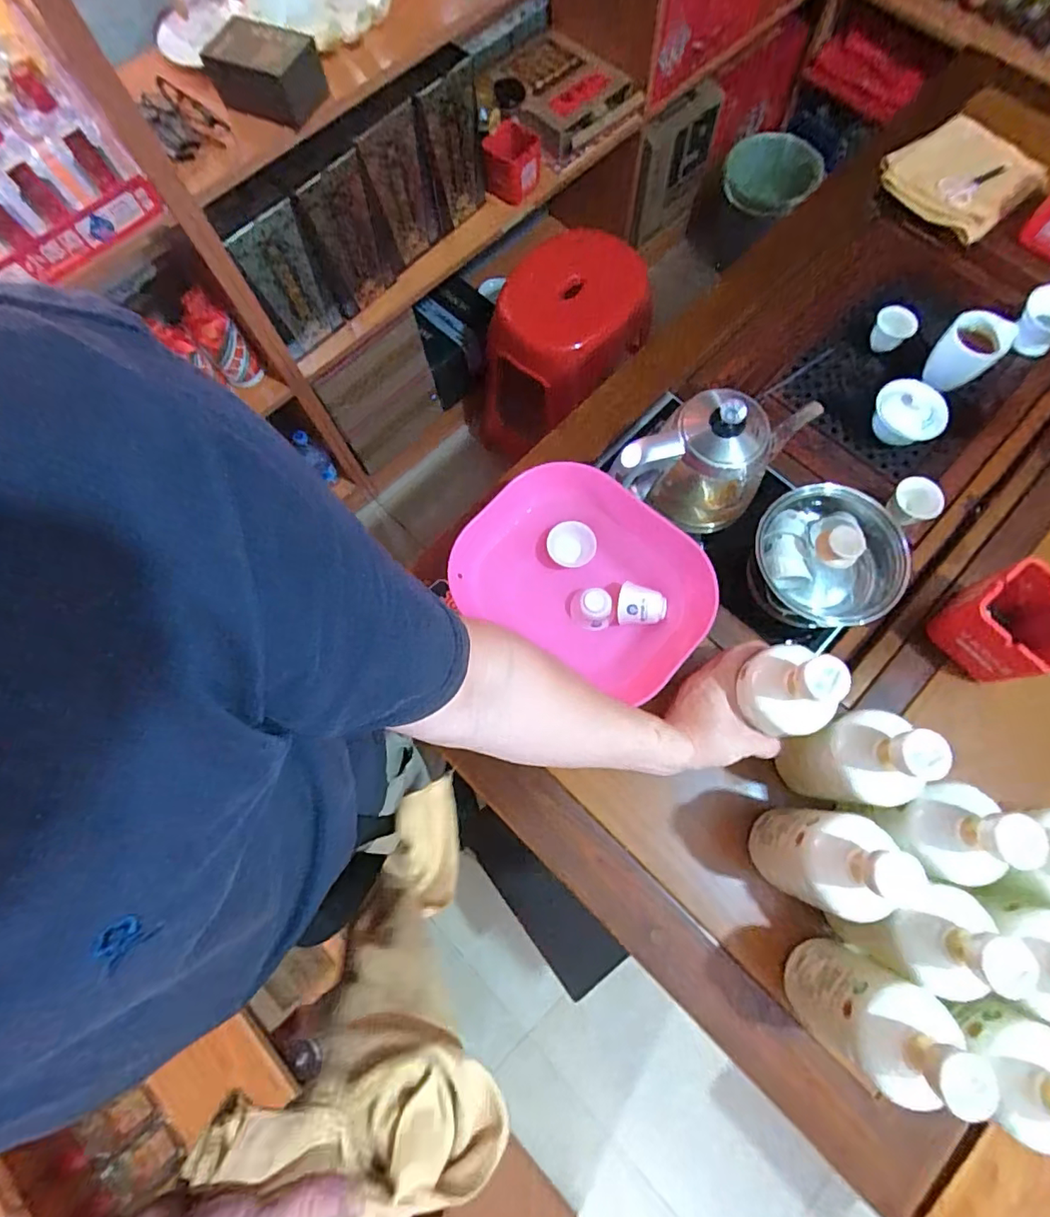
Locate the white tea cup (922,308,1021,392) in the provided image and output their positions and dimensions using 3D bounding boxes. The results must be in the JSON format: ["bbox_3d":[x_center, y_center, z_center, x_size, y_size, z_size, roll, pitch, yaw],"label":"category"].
[{"bbox_3d":[0.588,-0.342,0.739,0.073,0.074,0.070,0,74,2],"label":"white tea cup"}]

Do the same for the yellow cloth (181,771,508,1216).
[{"bbox_3d":[-0.113,0.291,0.468,0.161,0.310,0.103,-10,107,-1],"label":"yellow cloth"}]

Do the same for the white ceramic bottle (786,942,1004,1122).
[{"bbox_3d":[0.294,0.344,0.458,0.078,0.186,0.081,0,74,2],"label":"white ceramic bottle"}]

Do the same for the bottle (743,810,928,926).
[{"bbox_3d":[0.268,0.225,0.493,0.075,0.201,0.081,0,74,2],"label":"bottle"}]

